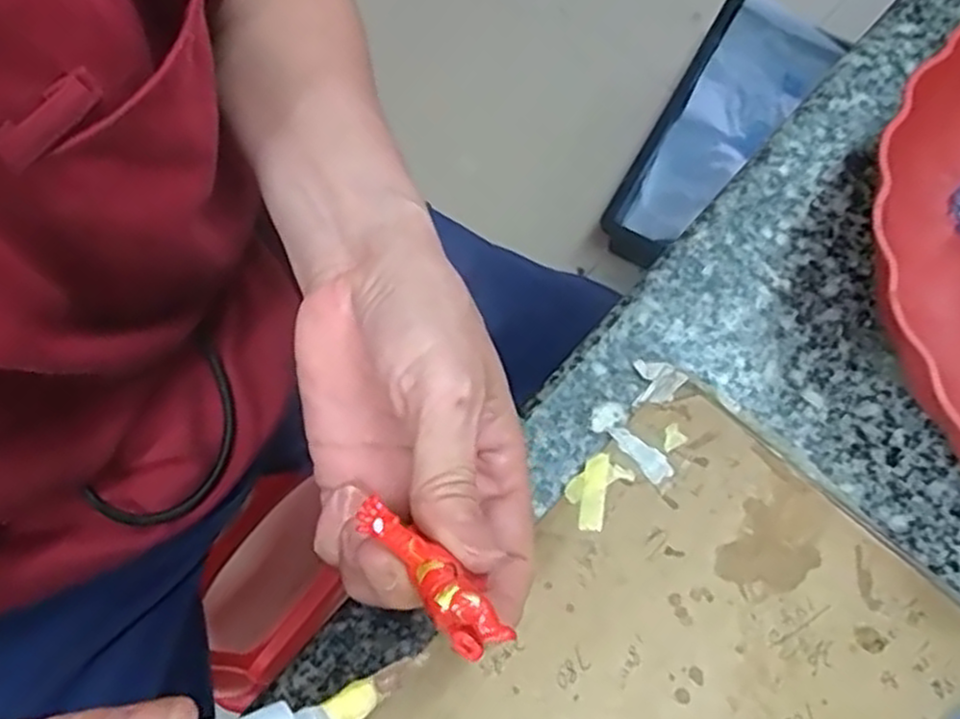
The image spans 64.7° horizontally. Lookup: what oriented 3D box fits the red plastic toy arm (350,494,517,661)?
[{"bbox_3d":[-0.013,0.057,0.196,0.014,0.010,0.047,-42,85,-12],"label":"red plastic toy arm"}]

